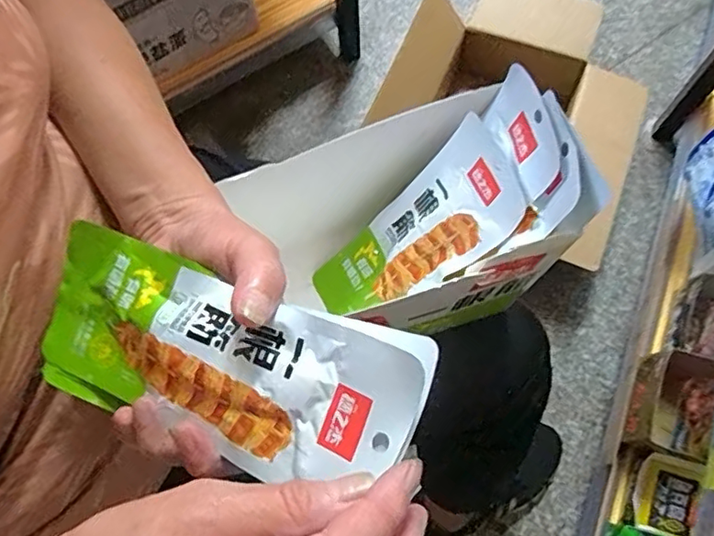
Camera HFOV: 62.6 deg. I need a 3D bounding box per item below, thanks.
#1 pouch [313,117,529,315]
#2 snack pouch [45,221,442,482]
[{"bbox_3d":[0.032,-0.018,0.407,0.019,0.185,0.068,-1,62,-44],"label":"pouch"},{"bbox_3d":[-0.061,0.042,0.255,0.180,0.011,0.077,18,94,19],"label":"snack pouch"}]

